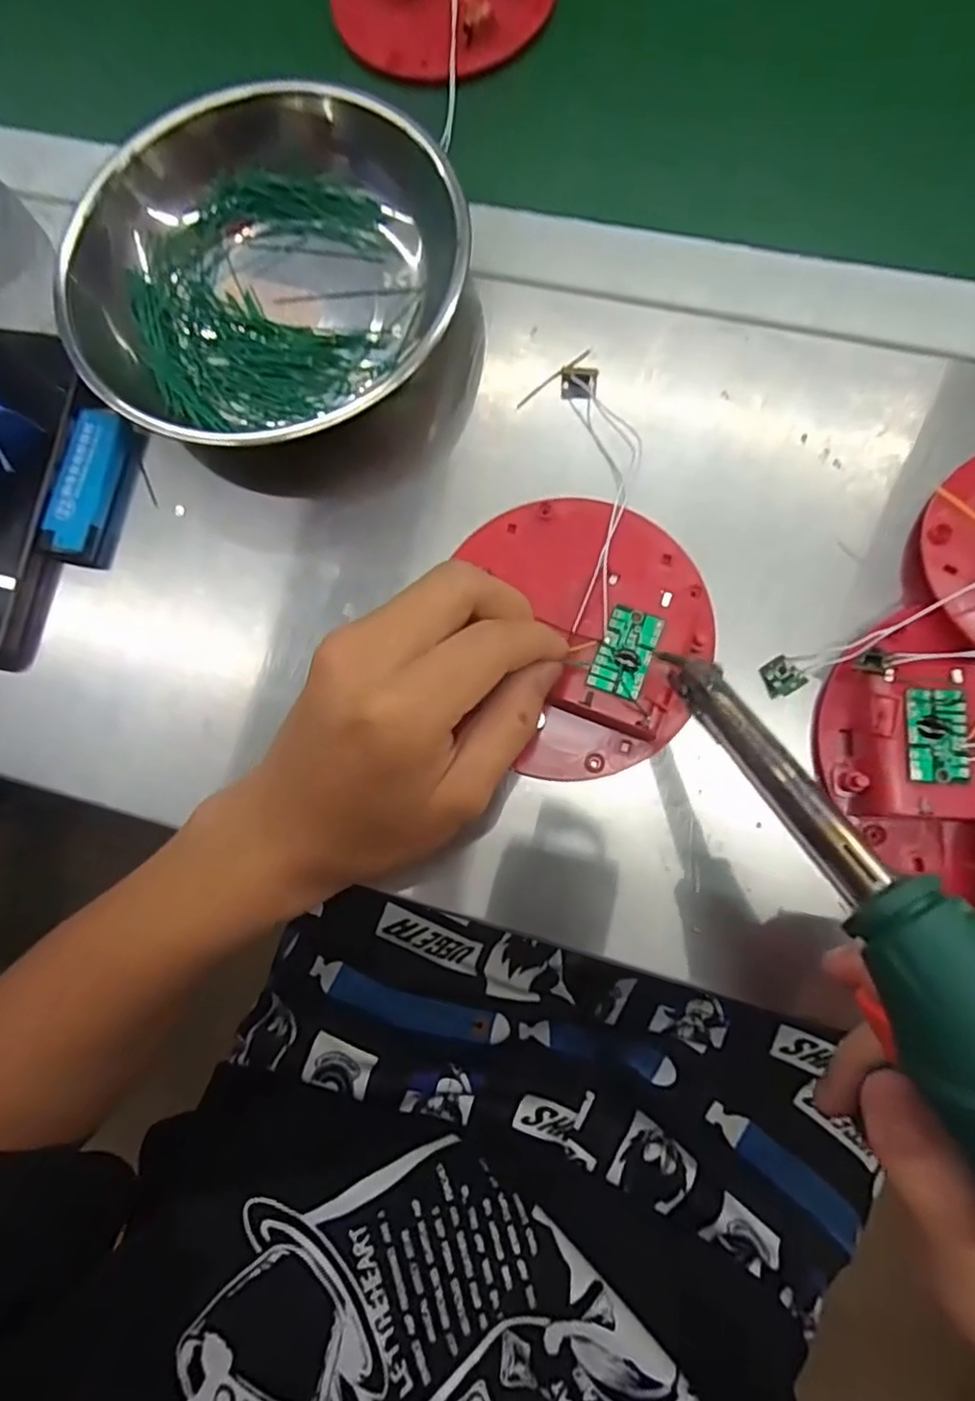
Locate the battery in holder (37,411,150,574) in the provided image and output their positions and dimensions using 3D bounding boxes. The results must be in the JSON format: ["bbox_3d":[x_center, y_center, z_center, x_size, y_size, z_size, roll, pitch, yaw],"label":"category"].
[{"bbox_3d":[-0.193,-0.102,0.311,0.030,0.022,0.074,16,82,7],"label":"battery in holder"}]

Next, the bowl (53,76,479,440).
[{"bbox_3d":[-0.103,-0.196,0.293,0.177,0.059,0.163,-1,80,5],"label":"bowl"}]

